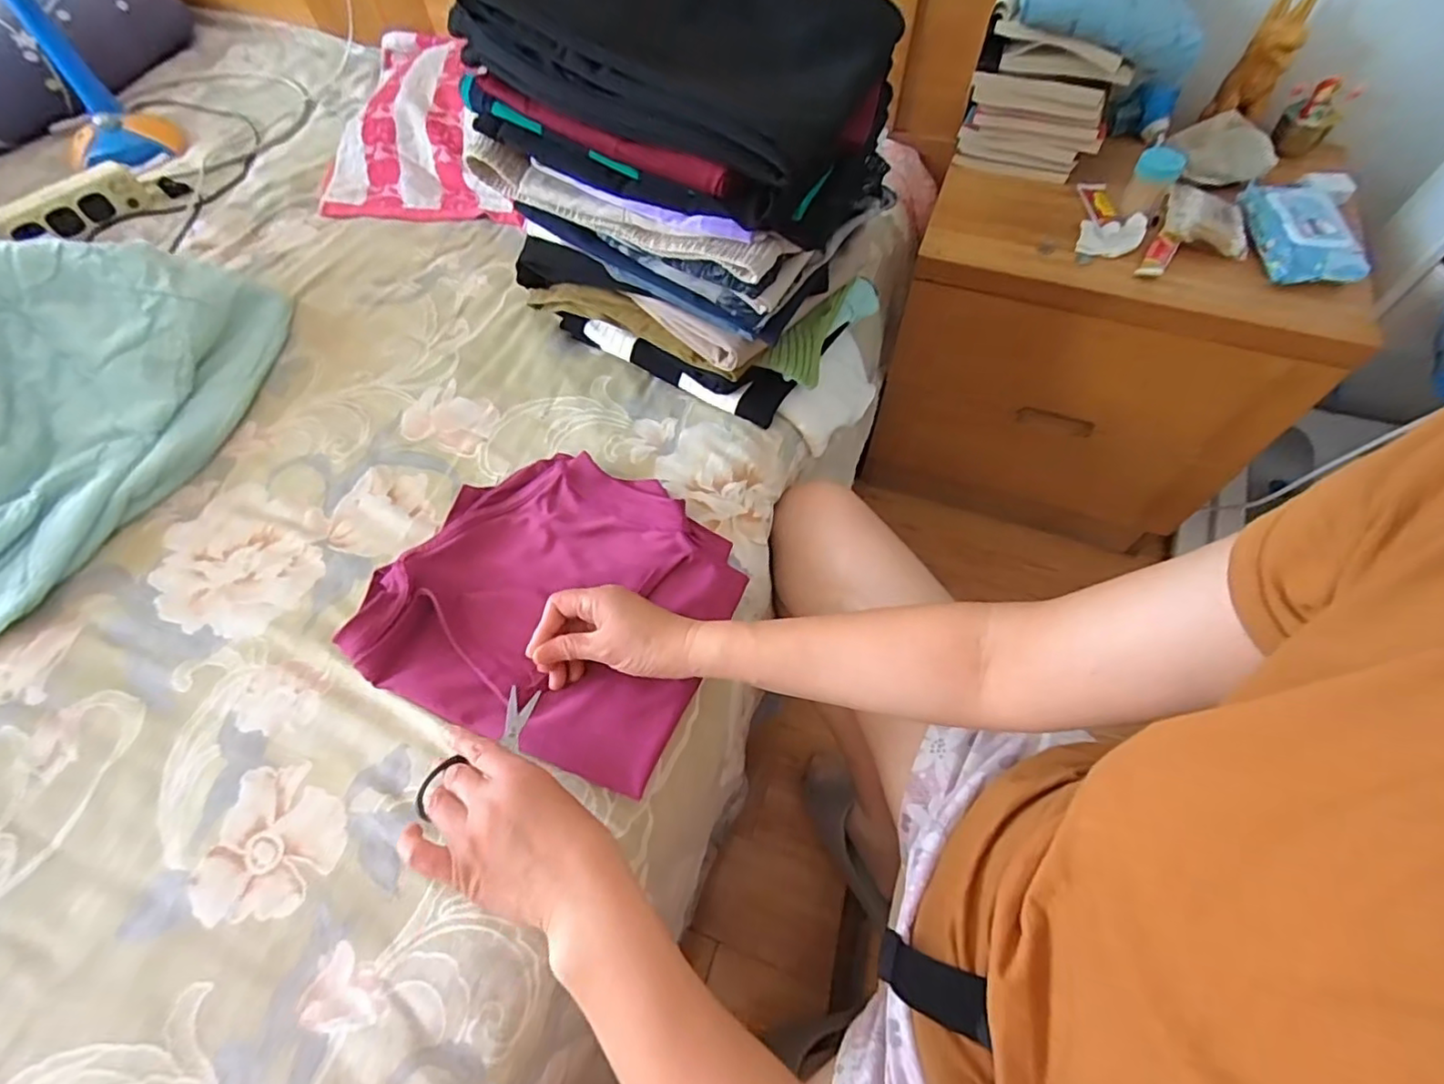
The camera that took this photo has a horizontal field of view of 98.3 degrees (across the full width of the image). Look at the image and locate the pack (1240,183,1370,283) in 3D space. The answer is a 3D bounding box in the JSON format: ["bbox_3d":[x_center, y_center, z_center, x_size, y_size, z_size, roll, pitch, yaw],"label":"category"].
[{"bbox_3d":[0.651,-0.352,0.708,0.089,0.035,0.155,-3,59,0],"label":"pack"}]

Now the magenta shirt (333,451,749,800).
[{"bbox_3d":[-0.143,0.042,0.548,0.282,0.039,0.257,21,62,13],"label":"magenta shirt"}]

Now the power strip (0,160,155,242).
[{"bbox_3d":[-0.883,-0.457,0.851,0.045,0.048,0.177,38,67,21],"label":"power strip"}]

